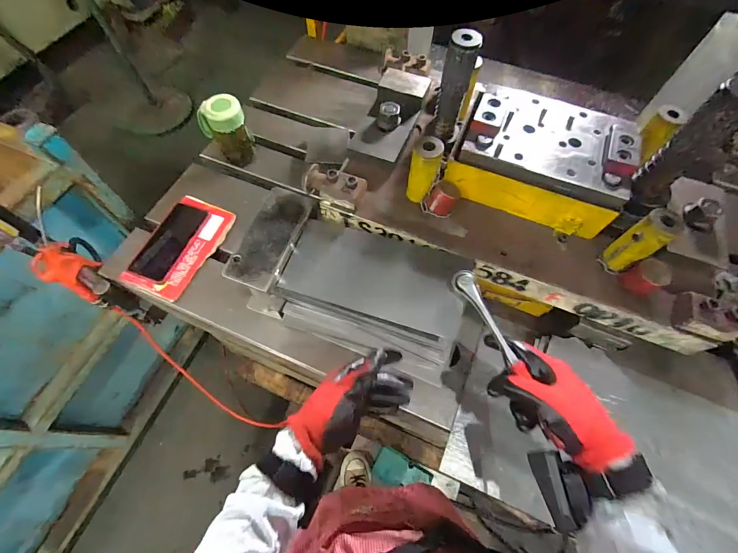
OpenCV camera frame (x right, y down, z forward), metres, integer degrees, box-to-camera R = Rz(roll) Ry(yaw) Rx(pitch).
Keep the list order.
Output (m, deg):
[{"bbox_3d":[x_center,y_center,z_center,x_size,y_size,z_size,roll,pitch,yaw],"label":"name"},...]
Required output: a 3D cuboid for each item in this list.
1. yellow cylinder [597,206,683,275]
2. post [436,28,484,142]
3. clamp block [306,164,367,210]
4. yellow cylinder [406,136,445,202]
[{"bbox_3d":[0.349,-0.042,0.446,0.035,0.097,0.041,-38,70,-18],"label":"yellow cylinder"},{"bbox_3d":[0.116,-0.257,0.478,0.038,0.141,0.032,13,64,5],"label":"post"},{"bbox_3d":[-0.051,-0.134,0.514,0.090,0.044,0.046,19,64,8],"label":"clamp block"},{"bbox_3d":[0.078,-0.150,0.491,0.039,0.086,0.041,1,63,-1],"label":"yellow cylinder"}]

